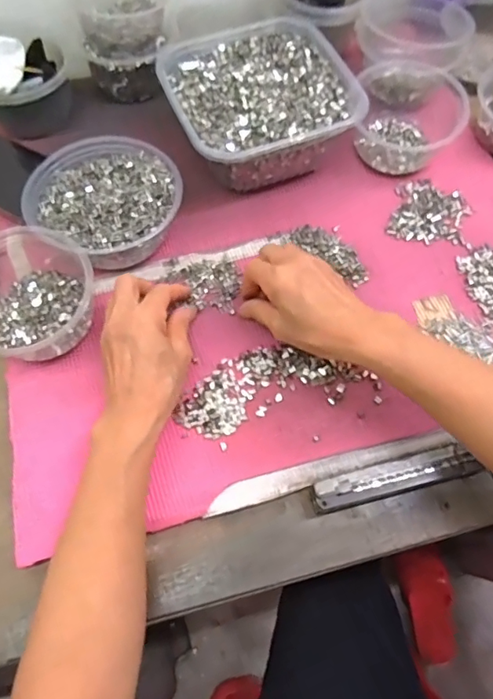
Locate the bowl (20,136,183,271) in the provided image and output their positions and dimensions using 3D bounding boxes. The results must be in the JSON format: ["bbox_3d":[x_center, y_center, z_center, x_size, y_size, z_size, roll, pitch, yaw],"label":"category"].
[{"bbox_3d":[-0.135,-0.140,0.472,0.145,0.054,0.122,29,69,11],"label":"bowl"}]

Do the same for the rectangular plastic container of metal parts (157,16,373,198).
[{"bbox_3d":[0.008,-0.252,0.516,0.172,0.069,0.175,-25,69,-11],"label":"rectangular plastic container of metal parts"}]

